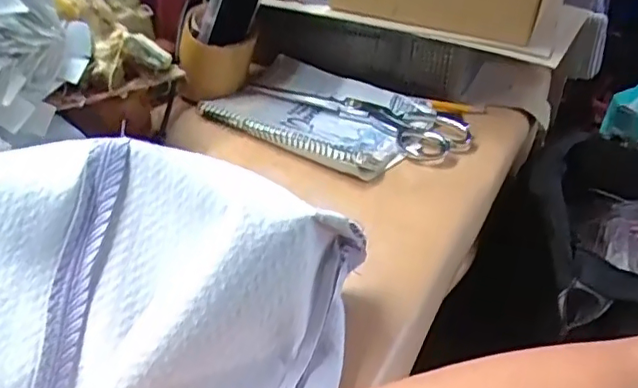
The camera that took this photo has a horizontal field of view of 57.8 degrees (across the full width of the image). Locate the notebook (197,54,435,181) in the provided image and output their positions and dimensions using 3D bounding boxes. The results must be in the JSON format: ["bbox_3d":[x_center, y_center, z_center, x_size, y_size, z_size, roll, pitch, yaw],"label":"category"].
[{"bbox_3d":[-0.004,-0.086,0.588,0.204,0.025,0.150,22,42,25],"label":"notebook"}]

